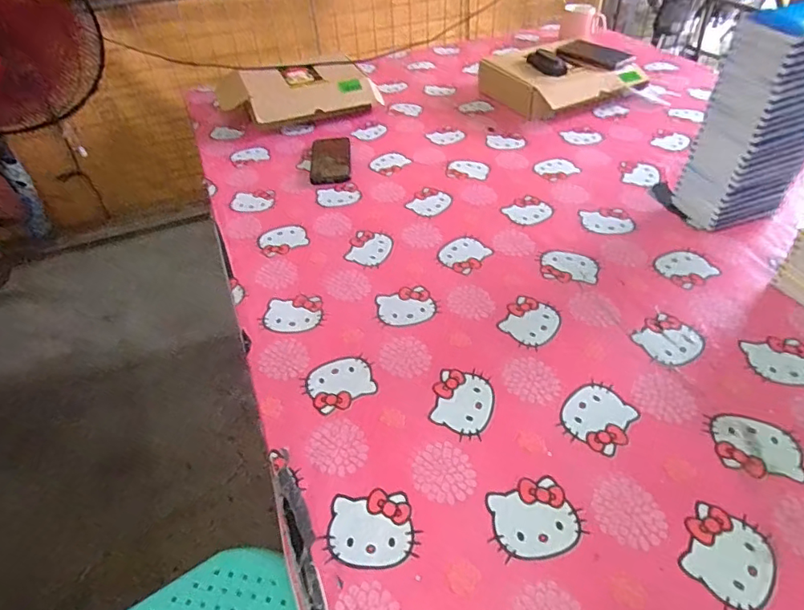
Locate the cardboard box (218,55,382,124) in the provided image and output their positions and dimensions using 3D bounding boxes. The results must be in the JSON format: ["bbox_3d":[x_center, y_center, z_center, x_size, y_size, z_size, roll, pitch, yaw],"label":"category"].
[{"bbox_3d":[-0.228,-0.468,1.152,0.341,0.088,0.172,-15,44,-11],"label":"cardboard box"}]

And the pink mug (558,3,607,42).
[{"bbox_3d":[0.513,-0.794,1.446,0.129,0.082,0.077,4,44,9],"label":"pink mug"}]

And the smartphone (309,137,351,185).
[{"bbox_3d":[-0.139,-0.286,1.009,0.075,0.009,0.178,-6,43,-1],"label":"smartphone"}]

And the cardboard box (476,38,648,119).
[{"bbox_3d":[0.350,-0.504,1.159,0.283,0.082,0.234,-19,45,-15],"label":"cardboard box"}]

